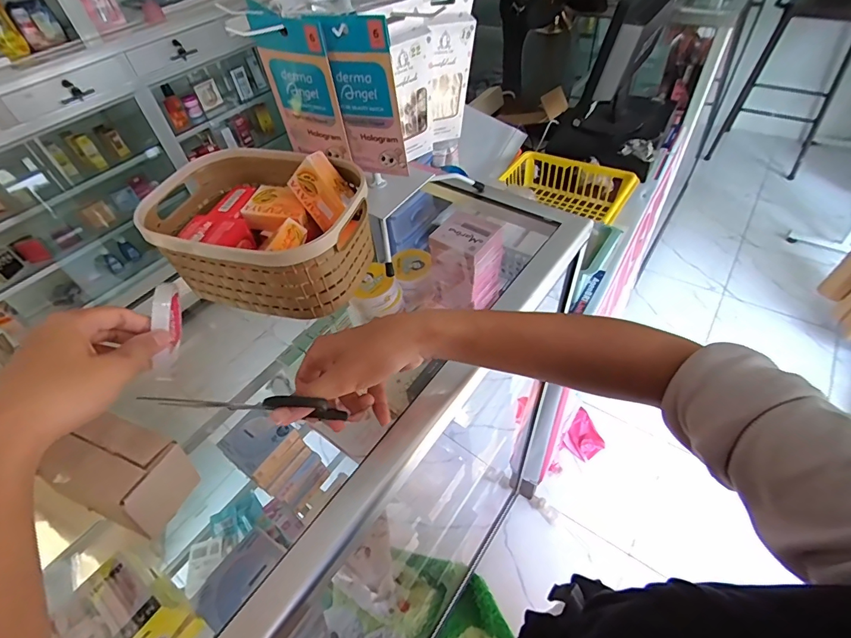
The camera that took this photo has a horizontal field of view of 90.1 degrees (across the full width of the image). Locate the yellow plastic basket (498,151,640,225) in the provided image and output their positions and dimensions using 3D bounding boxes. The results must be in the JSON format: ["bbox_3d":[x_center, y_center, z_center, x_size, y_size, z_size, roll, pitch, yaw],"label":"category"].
[{"bbox_3d":[0.309,-0.304,0.933,0.274,0.083,0.098,31,59,29],"label":"yellow plastic basket"}]

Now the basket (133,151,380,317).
[{"bbox_3d":[-0.168,-0.098,0.455,0.209,0.094,0.158,8,51,14],"label":"basket"}]

